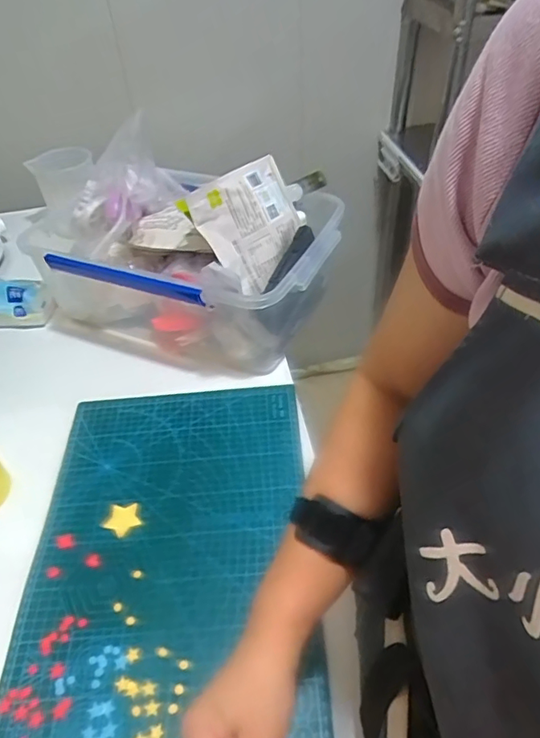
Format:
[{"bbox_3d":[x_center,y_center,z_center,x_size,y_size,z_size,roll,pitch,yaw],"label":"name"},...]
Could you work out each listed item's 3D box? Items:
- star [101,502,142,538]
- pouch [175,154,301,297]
[{"bbox_3d":[-0.171,0.171,0.604,0.040,0.004,0.039,-32,49,-24],"label":"star"},{"bbox_3d":[-0.022,-0.206,0.721,0.154,0.151,0.019,-45,25,-20],"label":"pouch"}]

